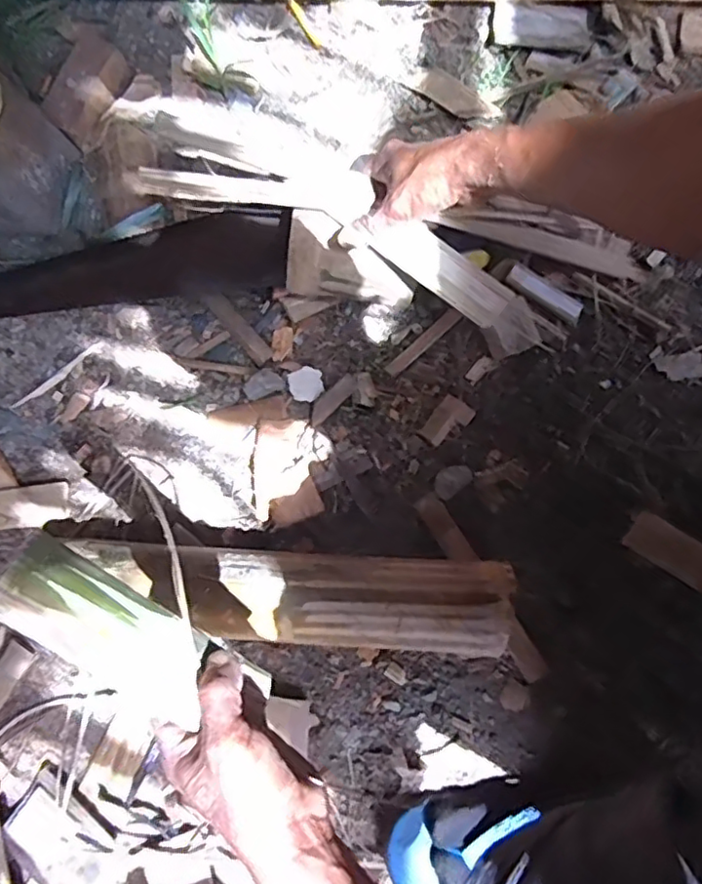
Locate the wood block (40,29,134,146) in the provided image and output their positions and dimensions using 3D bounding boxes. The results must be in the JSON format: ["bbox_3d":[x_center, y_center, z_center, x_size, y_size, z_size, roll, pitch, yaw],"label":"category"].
[{"bbox_3d":[-0.275,-0.362,0.643,0.059,0.032,0.108,28,87,9],"label":"wood block"}]

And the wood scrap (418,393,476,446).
[{"bbox_3d":[0.087,-0.019,0.570,0.030,0.010,0.048,42,87,9],"label":"wood scrap"}]

